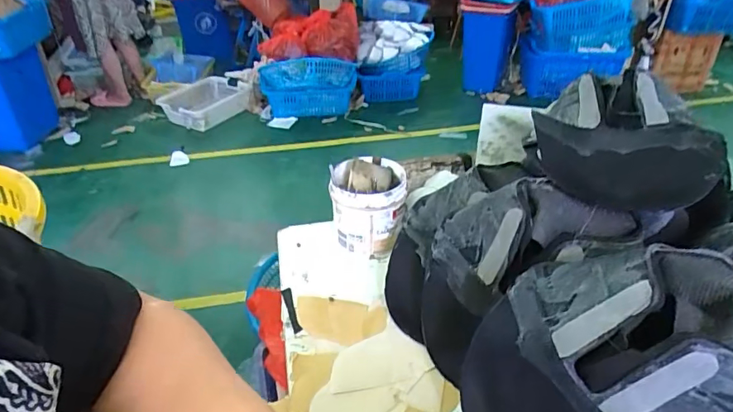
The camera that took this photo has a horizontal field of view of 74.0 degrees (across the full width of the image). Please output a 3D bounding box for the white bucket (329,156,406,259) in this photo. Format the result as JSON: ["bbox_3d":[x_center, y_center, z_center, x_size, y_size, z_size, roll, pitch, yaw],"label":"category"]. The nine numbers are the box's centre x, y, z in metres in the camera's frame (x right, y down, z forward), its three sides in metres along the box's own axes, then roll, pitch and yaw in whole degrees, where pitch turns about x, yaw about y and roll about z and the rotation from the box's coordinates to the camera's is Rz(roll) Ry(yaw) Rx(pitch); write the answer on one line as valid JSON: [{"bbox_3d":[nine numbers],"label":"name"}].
[{"bbox_3d":[0.002,0.001,0.611,0.088,0.098,0.088,-1,34,1],"label":"white bucket"}]

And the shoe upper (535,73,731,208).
[{"bbox_3d":[0.238,-0.067,0.459,0.158,0.067,0.161,9,36,16],"label":"shoe upper"}]

